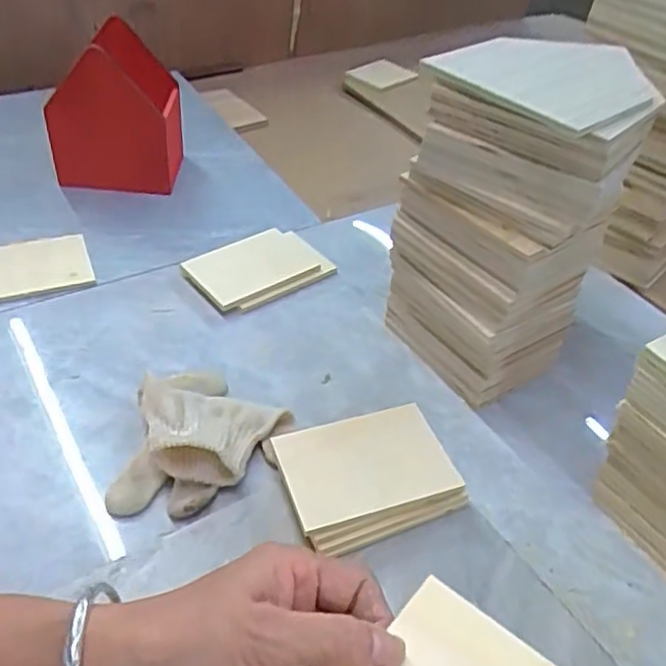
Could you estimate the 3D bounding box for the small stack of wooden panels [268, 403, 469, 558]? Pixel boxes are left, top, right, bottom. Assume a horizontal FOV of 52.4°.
[{"bbox_3d":[0.023,0.095,0.454,0.115,0.035,0.084,-15,46,-21],"label":"small stack of wooden panels"}]

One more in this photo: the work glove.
[{"bbox_3d":[-0.089,0.067,0.474,0.108,0.033,0.124,5,42,0],"label":"work glove"}]

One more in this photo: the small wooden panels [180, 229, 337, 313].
[{"bbox_3d":[-0.071,-0.062,0.631,0.122,0.017,0.083,-24,50,-29],"label":"small wooden panels"}]

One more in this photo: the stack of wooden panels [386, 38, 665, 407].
[{"bbox_3d":[0.130,-0.081,0.510,0.134,0.242,0.147,33,49,27],"label":"stack of wooden panels"}]

